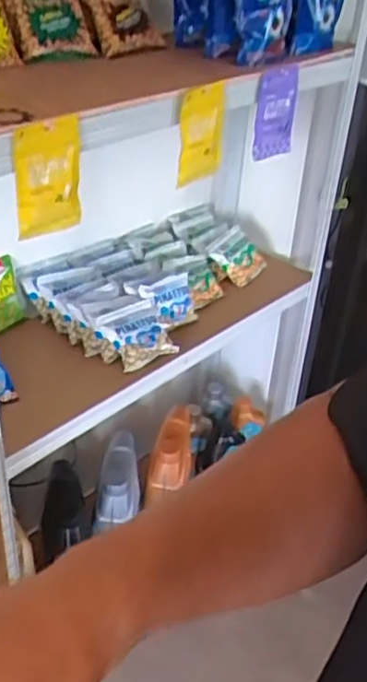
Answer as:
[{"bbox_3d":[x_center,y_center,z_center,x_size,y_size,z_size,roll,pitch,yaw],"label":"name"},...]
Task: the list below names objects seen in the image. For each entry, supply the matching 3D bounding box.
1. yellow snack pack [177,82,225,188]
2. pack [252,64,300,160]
[{"bbox_3d":[0.026,-0.312,1.056,0.022,0.181,0.103,40,54,23],"label":"yellow snack pack"},{"bbox_3d":[0.157,-0.388,1.191,0.018,0.155,0.115,32,45,32],"label":"pack"}]

